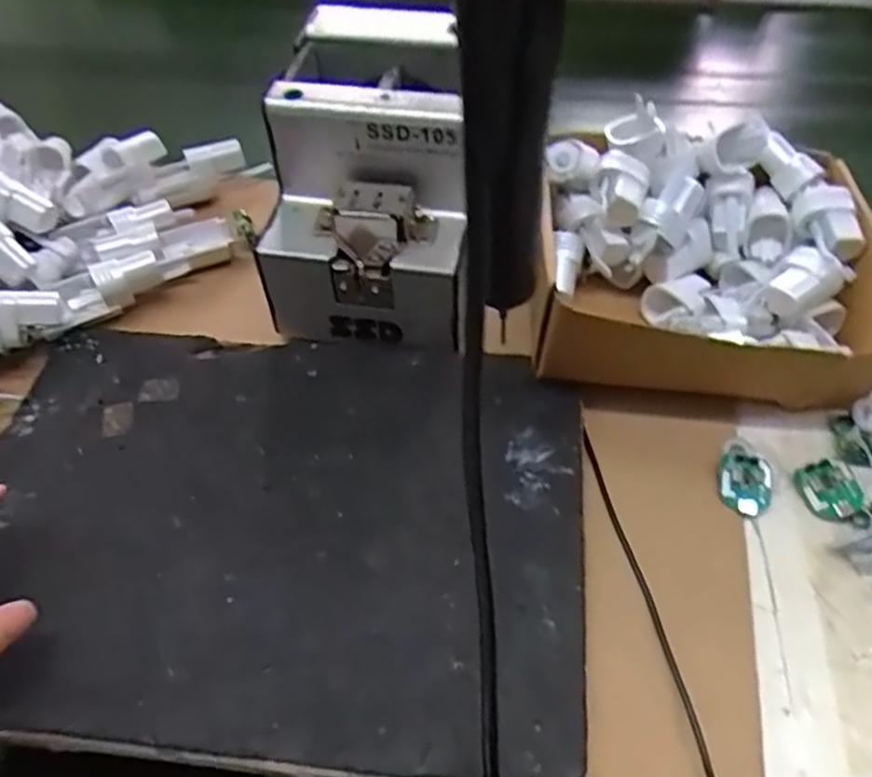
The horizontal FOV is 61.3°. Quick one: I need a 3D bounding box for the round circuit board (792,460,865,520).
[{"bbox_3d":[0.223,0.057,0.413,0.031,0.011,0.034,-1,50,1],"label":"round circuit board"}]

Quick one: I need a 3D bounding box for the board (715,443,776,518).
[{"bbox_3d":[0.176,0.052,0.418,0.030,0.008,0.041,17,53,15],"label":"board"}]

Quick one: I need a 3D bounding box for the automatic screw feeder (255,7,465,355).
[{"bbox_3d":[-0.040,-0.140,0.487,0.118,0.140,0.174,3,50,4],"label":"automatic screw feeder"}]

